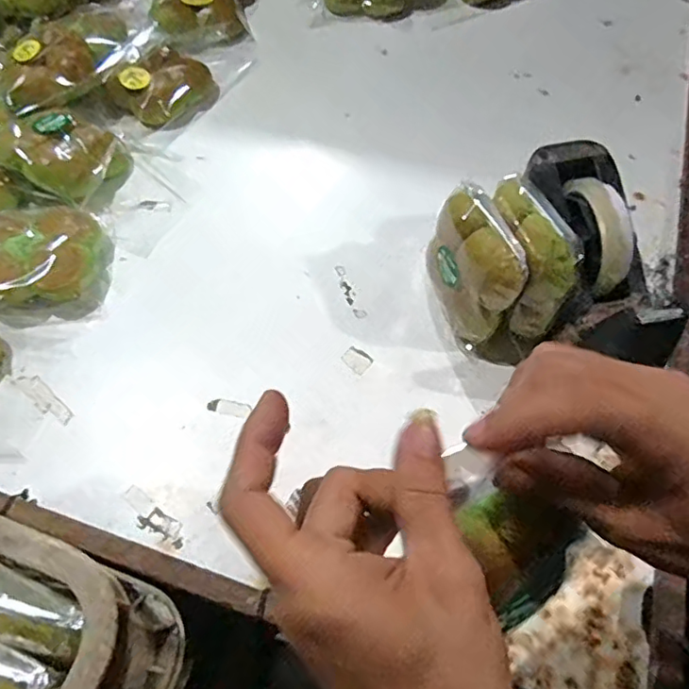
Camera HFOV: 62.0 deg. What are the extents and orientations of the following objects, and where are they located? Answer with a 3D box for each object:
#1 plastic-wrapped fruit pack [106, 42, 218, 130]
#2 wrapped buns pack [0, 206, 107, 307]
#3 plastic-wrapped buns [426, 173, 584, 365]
[{"bbox_3d":[-0.207,-0.302,0.672,0.088,0.045,0.113,39,69,22],"label":"plastic-wrapped fruit pack"},{"bbox_3d":[-0.293,-0.086,0.547,0.110,0.045,0.103,-5,60,0],"label":"wrapped buns pack"},{"bbox_3d":[0.128,-0.059,0.483,0.088,0.113,0.114,-14,61,-5],"label":"plastic-wrapped buns"}]

